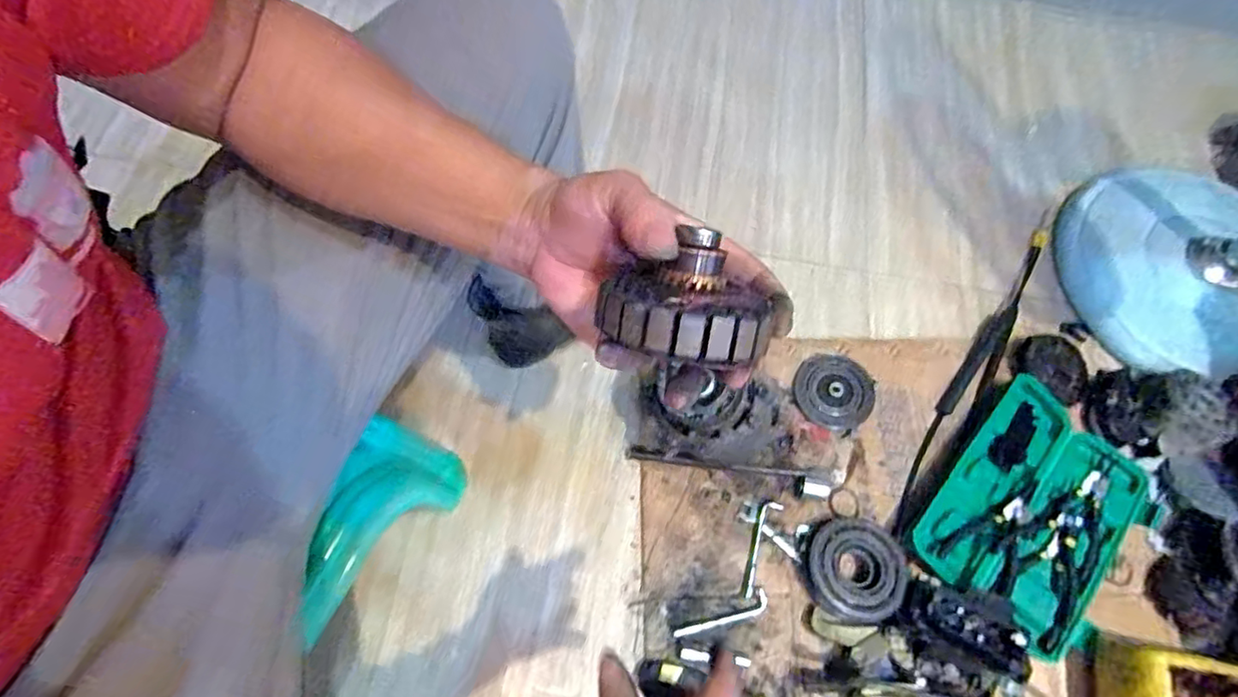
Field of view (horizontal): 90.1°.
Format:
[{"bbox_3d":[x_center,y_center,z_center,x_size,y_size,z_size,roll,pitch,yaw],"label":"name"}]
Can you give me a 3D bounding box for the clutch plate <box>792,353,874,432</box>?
[{"bbox_3d":[0.289,0.057,0.828,0.105,0.013,0.100,1,66,-2],"label":"clutch plate"}]

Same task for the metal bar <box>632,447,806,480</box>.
[{"bbox_3d":[0.123,0.145,0.778,0.222,0.010,0.014,7,66,1],"label":"metal bar"}]

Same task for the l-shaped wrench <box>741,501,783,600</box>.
[{"bbox_3d":[0.168,0.240,0.741,0.025,0.004,0.117,20,67,7],"label":"l-shaped wrench"}]

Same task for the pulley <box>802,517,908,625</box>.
[{"bbox_3d":[0.275,0.258,0.720,0.114,0.040,0.108,1,66,-2],"label":"pulley"}]

